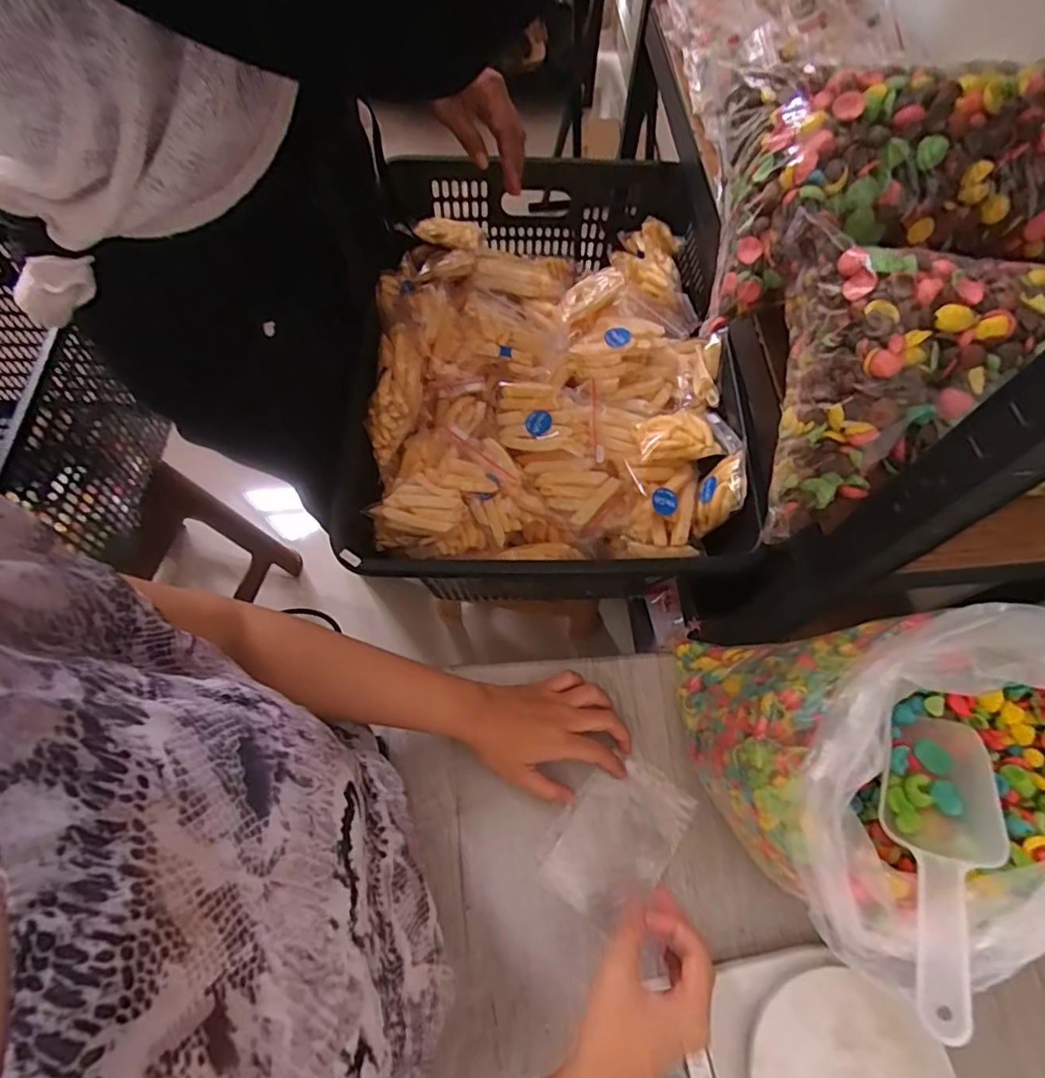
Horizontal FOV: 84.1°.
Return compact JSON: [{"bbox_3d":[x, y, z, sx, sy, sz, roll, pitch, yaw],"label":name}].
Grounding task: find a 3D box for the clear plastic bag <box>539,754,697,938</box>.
[{"bbox_3d":[0.077,0.244,0.477,0.085,0.008,0.125,36,73,15],"label":"clear plastic bag"}]

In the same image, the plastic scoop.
[{"bbox_3d":[0.215,0.163,0.297,0.054,0.030,0.153,24,50,11],"label":"plastic scoop"}]

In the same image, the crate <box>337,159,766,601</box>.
[{"bbox_3d":[0.039,-0.209,0.725,0.390,0.229,0.586,-1,68,2],"label":"crate"}]

